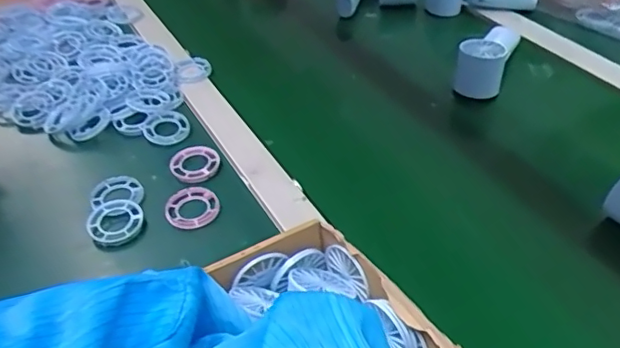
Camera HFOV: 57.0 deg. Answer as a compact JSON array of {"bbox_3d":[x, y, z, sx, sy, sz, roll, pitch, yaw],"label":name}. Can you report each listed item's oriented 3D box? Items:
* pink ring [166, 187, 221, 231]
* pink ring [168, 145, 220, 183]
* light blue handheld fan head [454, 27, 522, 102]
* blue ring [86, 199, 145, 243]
[{"bbox_3d":[-0.114,0.032,0.550,0.050,0.005,0.047,1,47,-1],"label":"pink ring"},{"bbox_3d":[-0.119,-0.011,0.591,0.048,0.009,0.048,-2,43,2],"label":"pink ring"},{"bbox_3d":[0.224,-0.154,0.708,0.050,0.058,0.131,17,46,20],"label":"light blue handheld fan head"},{"bbox_3d":[-0.182,0.044,0.537,0.047,0.011,0.048,-2,43,2],"label":"blue ring"}]

